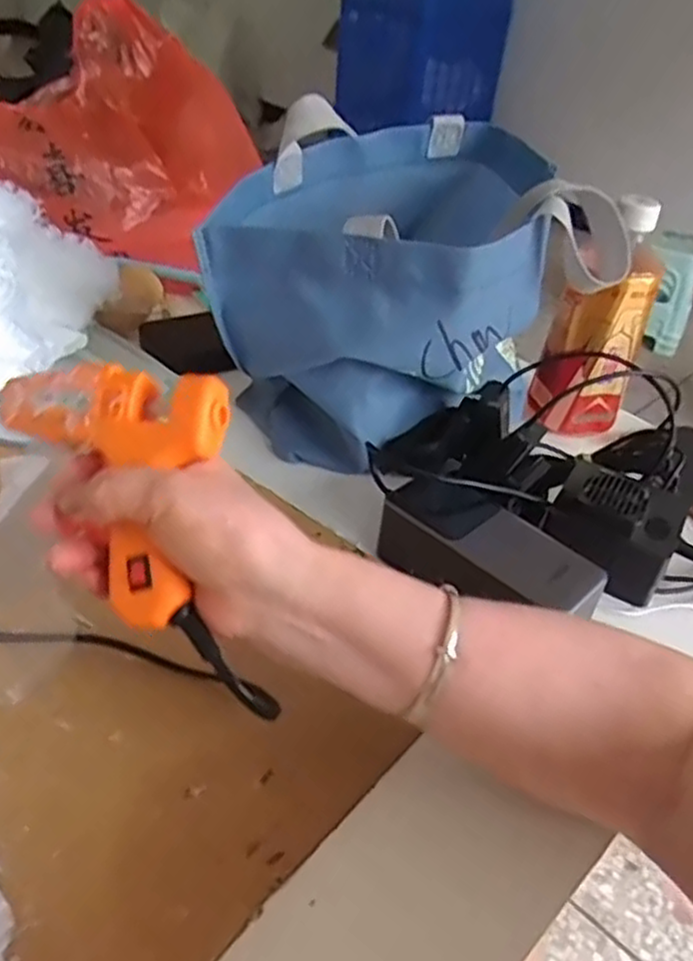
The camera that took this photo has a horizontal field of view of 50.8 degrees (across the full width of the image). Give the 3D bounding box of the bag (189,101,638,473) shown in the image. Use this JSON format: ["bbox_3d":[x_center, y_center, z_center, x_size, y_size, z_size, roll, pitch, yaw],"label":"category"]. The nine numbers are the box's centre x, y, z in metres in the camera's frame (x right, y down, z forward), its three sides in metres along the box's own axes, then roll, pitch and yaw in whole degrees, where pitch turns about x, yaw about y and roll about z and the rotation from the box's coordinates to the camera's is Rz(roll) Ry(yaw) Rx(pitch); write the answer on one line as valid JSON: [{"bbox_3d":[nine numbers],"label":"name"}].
[{"bbox_3d":[0.054,-0.119,0.518,0.256,0.200,0.185,12,38,8],"label":"bag"}]

